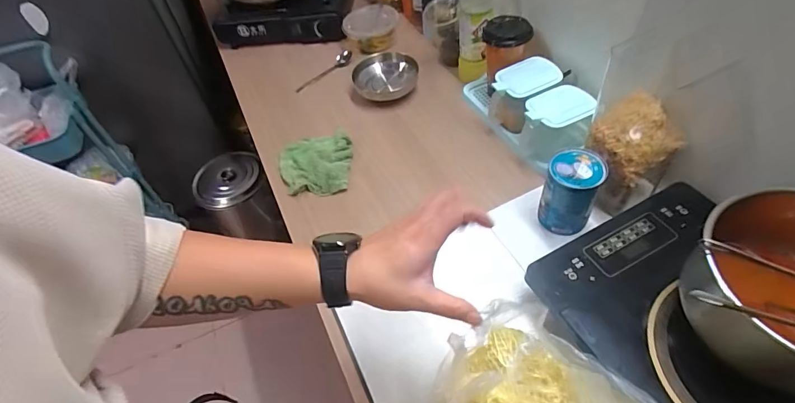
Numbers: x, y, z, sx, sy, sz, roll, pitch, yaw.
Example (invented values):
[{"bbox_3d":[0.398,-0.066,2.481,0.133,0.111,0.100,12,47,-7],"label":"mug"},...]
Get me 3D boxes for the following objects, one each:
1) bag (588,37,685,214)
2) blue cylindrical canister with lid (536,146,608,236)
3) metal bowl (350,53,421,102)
[{"bbox_3d":[0.331,-0.067,0.599,0.081,0.139,0.097,-18,51,-10],"label":"bag"},{"bbox_3d":[0.245,-0.011,0.589,0.068,0.114,0.062,-3,50,3],"label":"blue cylindrical canister with lid"},{"bbox_3d":[-0.026,-0.271,0.904,0.135,0.048,0.143,-3,50,3],"label":"metal bowl"}]

